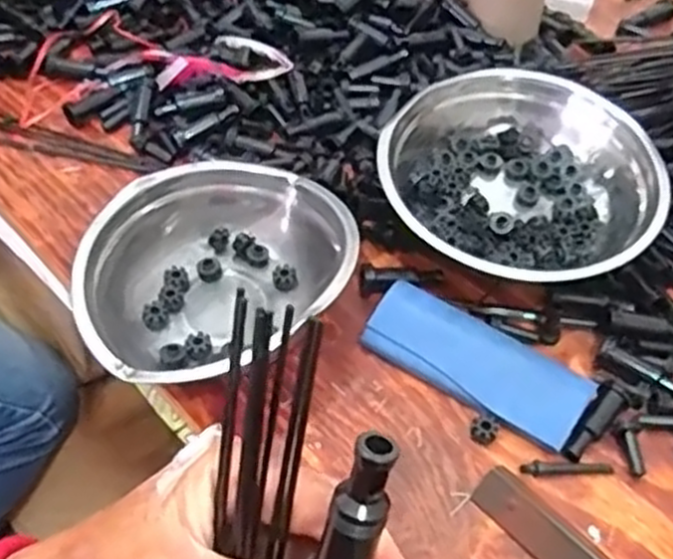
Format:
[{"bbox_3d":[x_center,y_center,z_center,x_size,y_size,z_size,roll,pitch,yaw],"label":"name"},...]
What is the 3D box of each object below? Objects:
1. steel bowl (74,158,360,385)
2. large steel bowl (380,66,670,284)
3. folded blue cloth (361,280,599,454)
[{"bbox_3d":[-0.086,-0.002,0.585,0.206,0.070,0.186,-18,52,-17],"label":"steel bowl"},{"bbox_3d":[0.149,-0.076,0.640,0.217,0.088,0.180,31,75,21],"label":"large steel bowl"},{"bbox_3d":[0.100,0.059,0.563,0.158,0.025,0.058,27,52,19],"label":"folded blue cloth"}]

